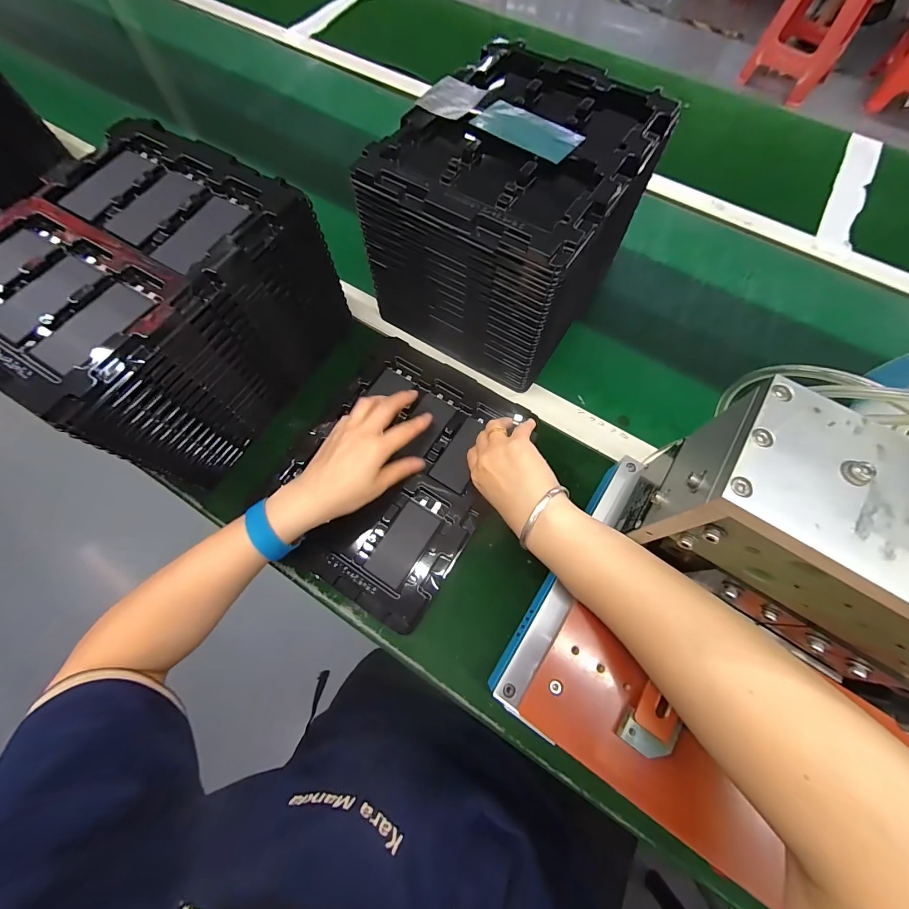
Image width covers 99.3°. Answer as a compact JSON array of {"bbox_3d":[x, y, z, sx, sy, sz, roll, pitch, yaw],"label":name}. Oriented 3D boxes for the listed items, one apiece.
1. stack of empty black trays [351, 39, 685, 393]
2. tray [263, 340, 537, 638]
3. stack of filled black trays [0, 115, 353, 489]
[{"bbox_3d":[0.059,-0.259,0.441,0.208,0.185,0.254,31,72,11],"label":"stack of empty black trays"},{"bbox_3d":[-0.064,0.018,0.429,0.212,0.024,0.276,30,72,10],"label":"tray"},{"bbox_3d":[-0.289,-0.145,0.399,0.221,0.169,0.269,28,72,10],"label":"stack of filled black trays"}]

